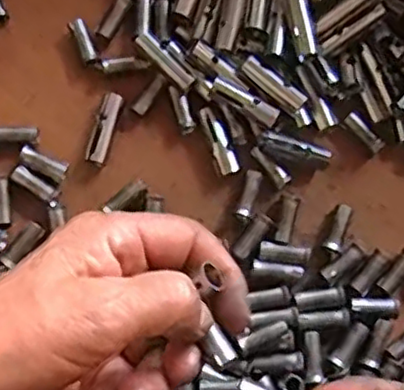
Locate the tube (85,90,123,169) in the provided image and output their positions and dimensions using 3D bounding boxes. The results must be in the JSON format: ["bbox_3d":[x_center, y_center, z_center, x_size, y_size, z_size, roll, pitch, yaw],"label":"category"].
[{"bbox_3d":[-0.050,-0.033,0.351,0.010,0.013,0.038,16,75,5],"label":"tube"}]

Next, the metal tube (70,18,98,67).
[{"bbox_3d":[-0.062,-0.081,0.360,0.008,0.010,0.025,-22,76,-6],"label":"metal tube"}]

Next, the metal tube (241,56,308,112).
[{"bbox_3d":[0.037,-0.056,0.350,0.037,0.007,0.011,41,79,10],"label":"metal tube"}]

